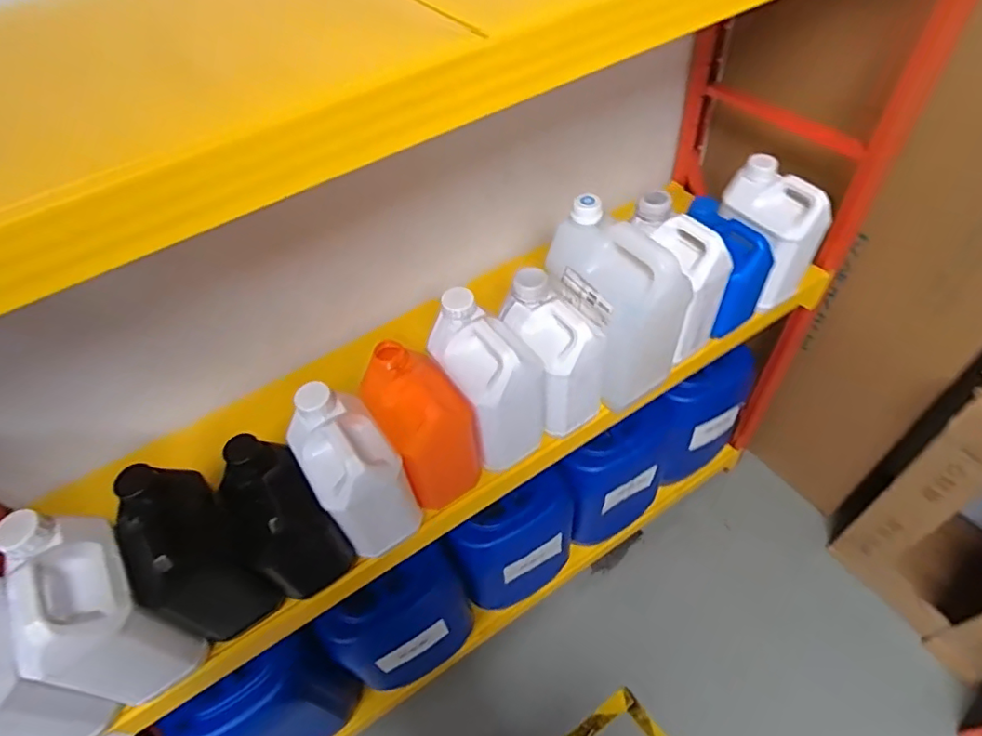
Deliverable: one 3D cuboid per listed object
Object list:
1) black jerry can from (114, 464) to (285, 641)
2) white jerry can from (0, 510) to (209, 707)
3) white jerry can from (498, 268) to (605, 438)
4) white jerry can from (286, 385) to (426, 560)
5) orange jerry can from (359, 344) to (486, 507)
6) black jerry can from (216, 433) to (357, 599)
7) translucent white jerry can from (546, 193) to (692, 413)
[{"bbox_3d":[-0.348,0.217,0.664,0.099,0.200,0.134,-36,57,-21],"label":"black jerry can"},{"bbox_3d":[-0.433,0.272,0.629,0.112,0.237,0.153,-34,56,-20],"label":"white jerry can"},{"bbox_3d":[0.081,-0.013,0.816,0.111,0.213,0.142,-32,55,-18],"label":"white jerry can"},{"bbox_3d":[-0.175,0.133,0.727,0.102,0.207,0.134,-31,55,-18],"label":"white jerry can"},{"bbox_3d":[-0.092,0.082,0.768,0.104,0.218,0.133,-30,55,-17],"label":"orange jerry can"},{"bbox_3d":[-0.260,0.191,0.712,0.097,0.193,0.147,-33,55,-19],"label":"black jerry can"},{"bbox_3d":[0.174,-0.095,0.831,0.166,0.246,0.179,-28,54,-16],"label":"translucent white jerry can"}]

